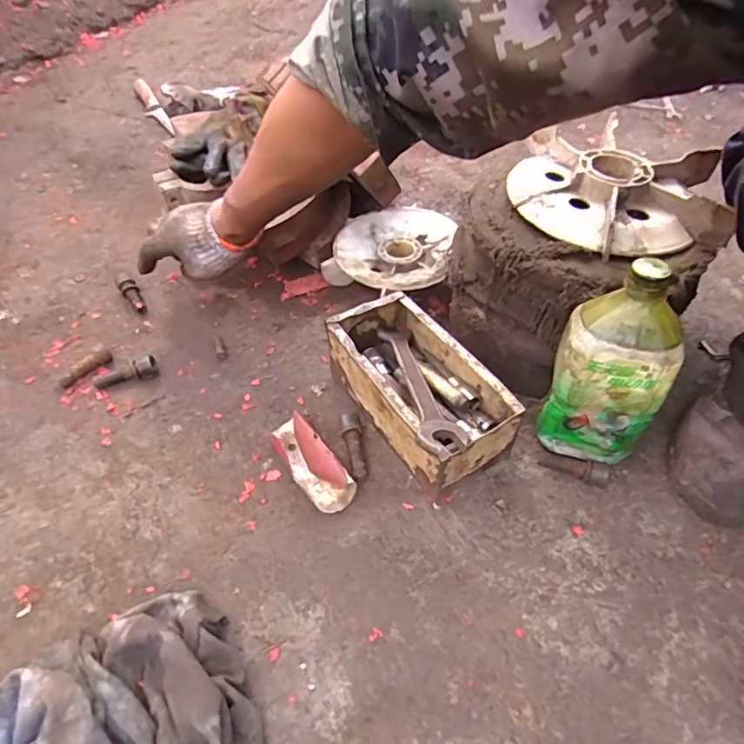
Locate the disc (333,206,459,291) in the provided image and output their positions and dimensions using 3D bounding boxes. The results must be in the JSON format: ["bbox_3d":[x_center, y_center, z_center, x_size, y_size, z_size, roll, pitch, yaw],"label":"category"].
[{"bbox_3d":[0.029,-0.170,0.707,0.154,0.025,0.172,9,54,8],"label":"disc"}]

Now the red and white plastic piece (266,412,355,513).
[{"bbox_3d":[-0.065,0.090,0.532,0.043,0.028,0.121,-30,58,-20],"label":"red and white plastic piece"}]

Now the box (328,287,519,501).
[{"bbox_3d":[0.047,0.012,0.542,0.109,0.092,0.206,-26,57,-17],"label":"box"}]

